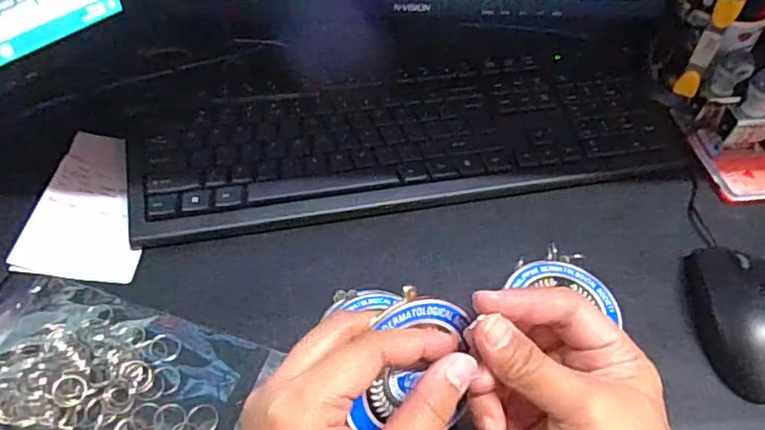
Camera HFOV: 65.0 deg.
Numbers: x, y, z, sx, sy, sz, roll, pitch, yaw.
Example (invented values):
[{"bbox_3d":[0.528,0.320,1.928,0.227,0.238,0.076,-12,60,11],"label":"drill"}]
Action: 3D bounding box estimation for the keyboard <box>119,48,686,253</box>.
[{"bbox_3d":[0.036,-0.069,0.503,0.463,0.027,0.138,-9,57,-10],"label":"keyboard"}]

